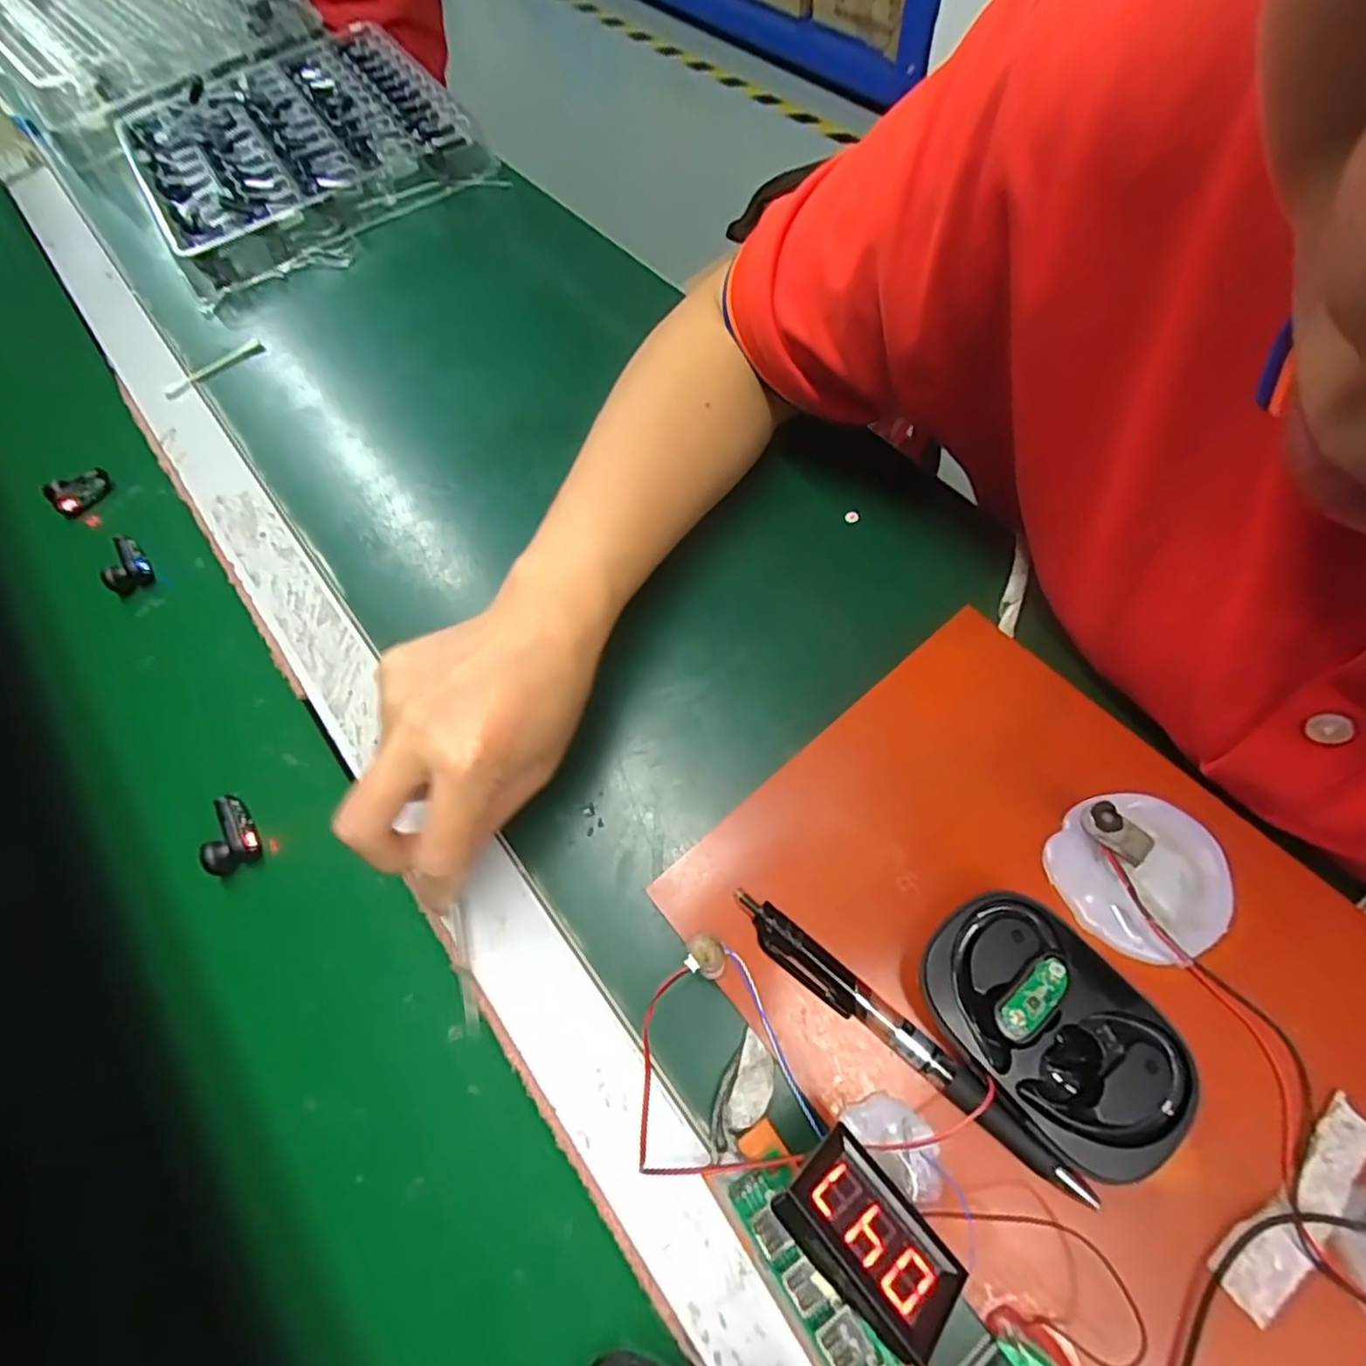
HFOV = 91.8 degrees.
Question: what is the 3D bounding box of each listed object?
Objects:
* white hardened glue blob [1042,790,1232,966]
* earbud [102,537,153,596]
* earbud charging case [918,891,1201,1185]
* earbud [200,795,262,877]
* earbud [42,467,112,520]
[{"bbox_3d":[0.177,0.070,0.252,0.060,0.020,0.061,-5,63,10],"label":"white hardened glue blob"},{"bbox_3d":[-0.330,-0.070,0.393,0.023,0.020,0.029,-25,65,-6],"label":"earbud"},{"bbox_3d":[0.126,0.119,0.230,0.057,0.035,0.088,-39,68,-11],"label":"earbud charging case"},{"bbox_3d":[-0.216,0.072,0.313,0.023,0.014,0.032,-34,67,-10],"label":"earbud"},{"bbox_3d":[-0.382,-0.122,0.421,0.017,0.021,0.035,31,72,18],"label":"earbud"}]

